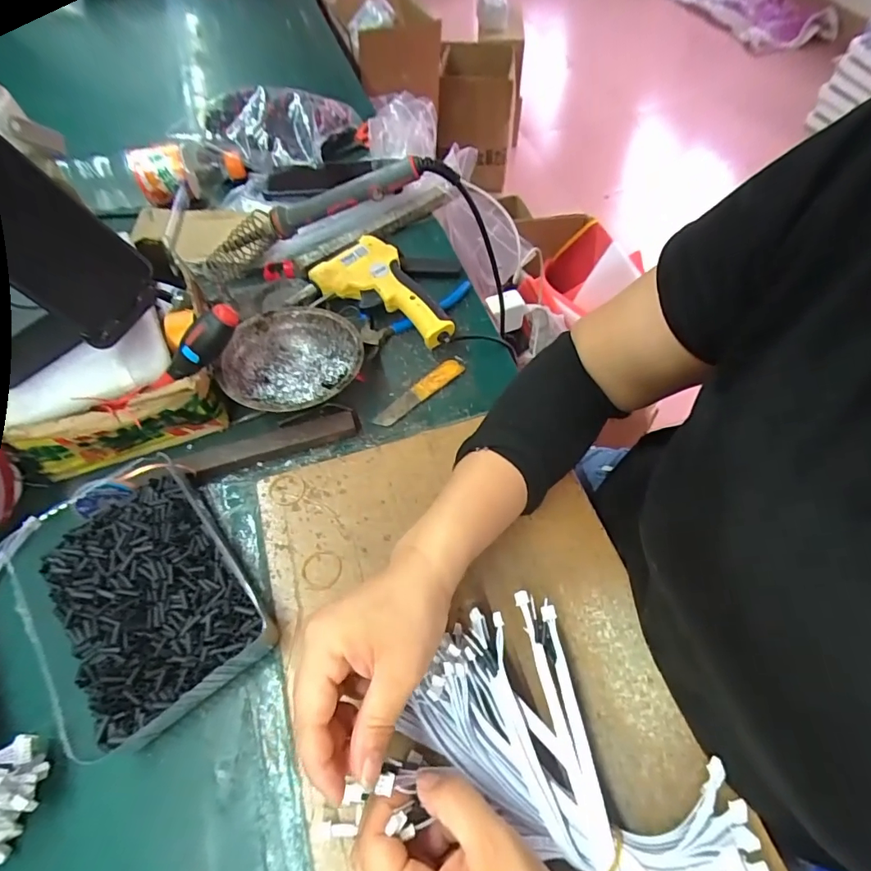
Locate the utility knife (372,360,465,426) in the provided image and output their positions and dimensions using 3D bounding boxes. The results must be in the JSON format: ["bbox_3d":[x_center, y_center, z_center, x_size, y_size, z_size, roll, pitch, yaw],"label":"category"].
[{"bbox_3d":[-0.015,-0.042,0.451,0.098,0.006,0.021,-38,66,-19],"label":"utility knife"}]

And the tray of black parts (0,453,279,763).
[{"bbox_3d":[-0.217,0.112,0.349,0.132,0.031,0.191,-35,65,-18],"label":"tray of black parts"}]

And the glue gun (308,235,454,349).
[{"bbox_3d":[-0.040,-0.148,0.491,0.151,0.034,0.078,27,64,16],"label":"glue gun"}]

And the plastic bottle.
[{"bbox_3d":[-0.342,-0.324,0.594,0.194,0.065,0.055,-13,60,-7],"label":"plastic bottle"}]

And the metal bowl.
[{"bbox_3d":[-0.129,-0.065,0.441,0.120,0.045,0.124,0,60,0],"label":"metal bowl"}]

